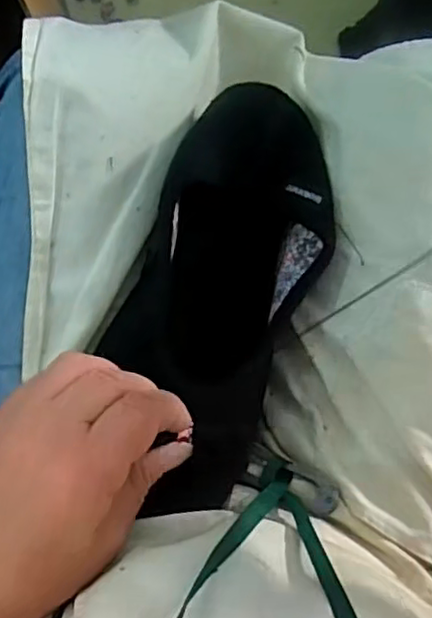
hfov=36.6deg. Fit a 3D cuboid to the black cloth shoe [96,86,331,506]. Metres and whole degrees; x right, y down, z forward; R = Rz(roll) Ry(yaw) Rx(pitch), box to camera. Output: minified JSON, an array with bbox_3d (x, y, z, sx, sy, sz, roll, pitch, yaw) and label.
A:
[{"bbox_3d":[-0.002,0.003,0.368,0.104,0.070,0.253,9,86,-20],"label":"black cloth shoe"}]

